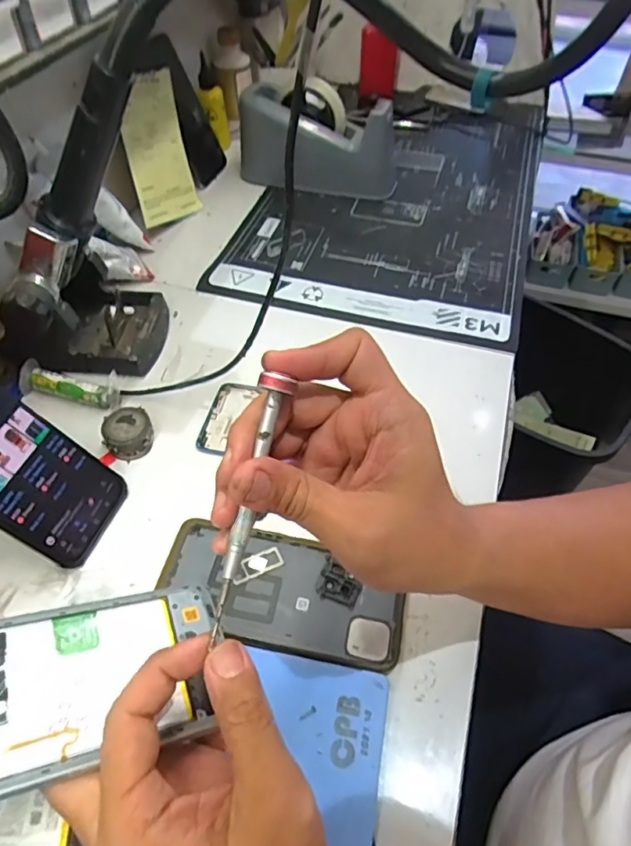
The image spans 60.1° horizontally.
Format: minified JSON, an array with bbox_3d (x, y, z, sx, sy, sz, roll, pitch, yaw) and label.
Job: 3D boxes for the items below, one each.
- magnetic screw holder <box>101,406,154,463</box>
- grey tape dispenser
[{"bbox_3d":[-0.155,0.006,0.454,0.038,0.024,0.043,-14,51,-12],"label":"magnetic screw holder"},{"bbox_3d":[0.001,-0.367,0.709,0.210,0.108,0.062,11,50,8],"label":"grey tape dispenser"}]

